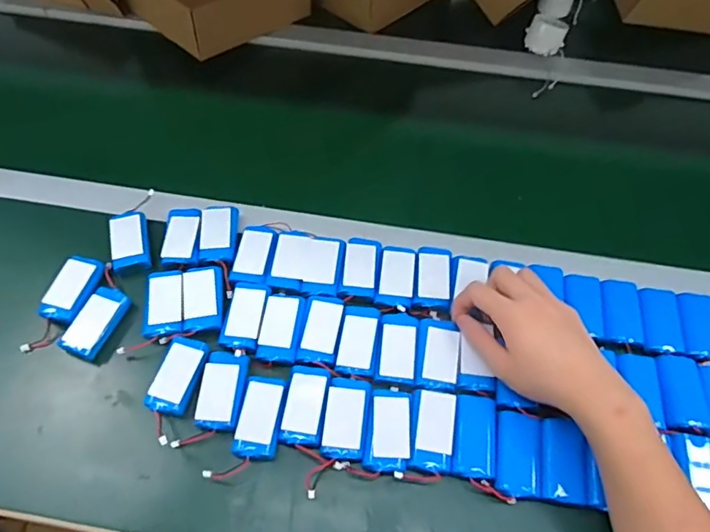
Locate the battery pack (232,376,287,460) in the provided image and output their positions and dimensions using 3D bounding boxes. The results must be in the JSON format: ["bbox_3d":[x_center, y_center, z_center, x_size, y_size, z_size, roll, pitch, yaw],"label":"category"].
[{"bbox_3d":[-0.082,0.131,0.463,0.036,0.009,0.069,6,65,2],"label":"battery pack"}]

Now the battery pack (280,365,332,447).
[{"bbox_3d":[-0.044,0.123,0.471,0.035,0.014,0.070,7,56,4],"label":"battery pack"}]

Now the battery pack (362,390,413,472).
[{"bbox_3d":[0.030,0.141,0.461,0.039,0.012,0.069,6,56,3],"label":"battery pack"}]

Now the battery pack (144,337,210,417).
[{"bbox_3d":[-0.159,0.101,0.485,0.039,0.022,0.067,11,57,6],"label":"battery pack"}]

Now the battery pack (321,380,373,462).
[{"bbox_3d":[-0.007,0.133,0.467,0.039,0.015,0.069,5,56,2],"label":"battery pack"}]

